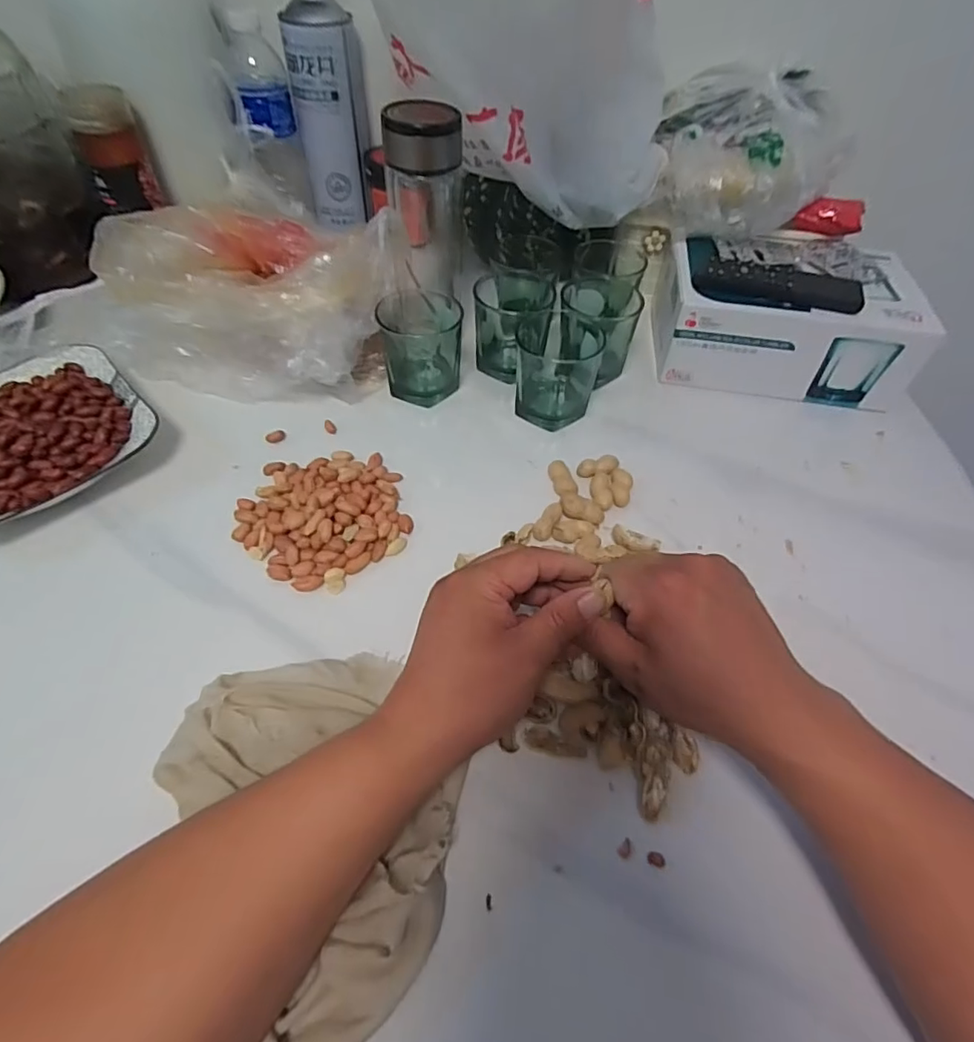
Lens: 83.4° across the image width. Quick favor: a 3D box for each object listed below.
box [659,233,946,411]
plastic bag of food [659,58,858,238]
[{"bbox_3d":[0.290,-0.212,0.545,0.237,0.095,0.148,8,52,4],"label":"box"},{"bbox_3d":[0.263,-0.373,0.547,0.168,0.091,0.164,4,52,0],"label":"plastic bag of food"}]

